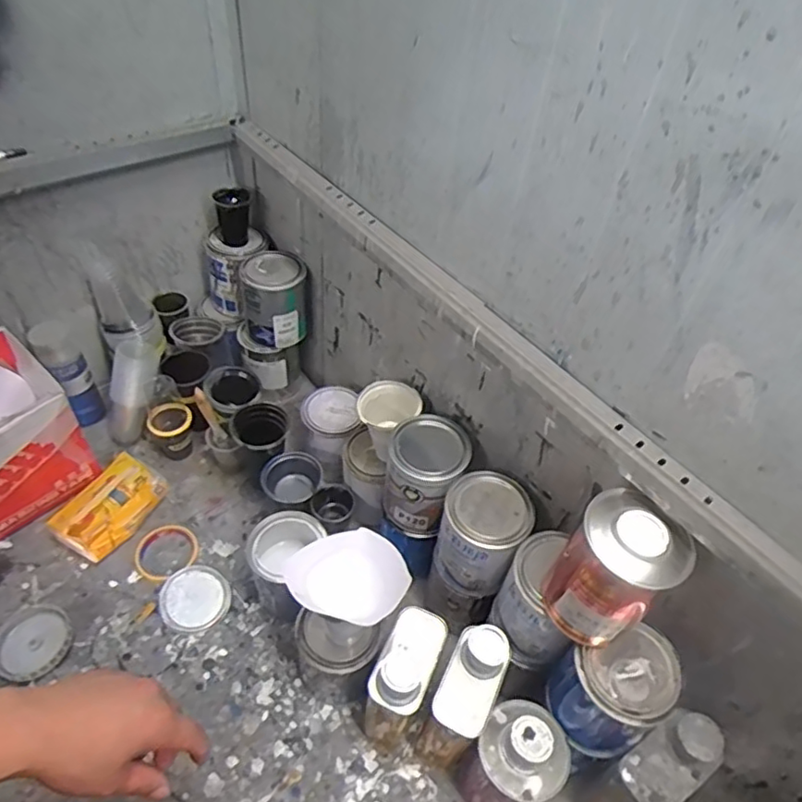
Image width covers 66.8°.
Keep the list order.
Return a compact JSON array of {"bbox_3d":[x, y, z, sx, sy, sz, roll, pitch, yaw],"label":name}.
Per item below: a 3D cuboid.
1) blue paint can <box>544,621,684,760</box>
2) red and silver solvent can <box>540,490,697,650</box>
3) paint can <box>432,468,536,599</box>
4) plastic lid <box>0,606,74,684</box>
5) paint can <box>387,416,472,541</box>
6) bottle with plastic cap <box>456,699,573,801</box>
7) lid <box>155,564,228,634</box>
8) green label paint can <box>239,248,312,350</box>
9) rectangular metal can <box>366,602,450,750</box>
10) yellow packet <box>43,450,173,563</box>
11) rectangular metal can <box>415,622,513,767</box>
[{"bbox_3d":[0.229,0.315,0.663,0.103,0.139,0.101,-10,50,-15],"label":"blue paint can"},{"bbox_3d":[0.204,0.175,0.603,0.081,0.163,0.093,-26,55,-27],"label":"red and silver solvent can"},{"bbox_3d":[0.102,0.171,0.777,0.101,0.143,0.097,3,47,-3],"label":"paint can"},{"bbox_3d":[-0.503,0.334,0.838,0.095,0.024,0.093,3,47,-3],"label":"plastic lid"},{"bbox_3d":[0.033,0.102,0.832,0.099,0.129,0.107,3,47,-3],"label":"paint can"},{"bbox_3d":[0.130,0.421,0.705,0.088,0.181,0.091,3,47,-3],"label":"bottle with plastic cap"},{"bbox_3d":[-0.306,0.293,0.901,0.096,0.015,0.094,3,47,-3],"label":"lid"},{"bbox_3d":[-0.218,-0.177,1.059,0.111,0.126,0.106,-7,49,-12],"label":"green label paint can"},{"bbox_3d":[0.003,0.339,0.743,0.061,0.210,0.107,21,49,13],"label":"rectangular metal can"},{"bbox_3d":[-0.457,0.165,0.958,0.096,0.063,0.162,26,50,17],"label":"yellow packet"},{"bbox_3d":[0.071,0.360,0.729,0.066,0.215,0.105,24,49,15],"label":"rectangular metal can"}]

